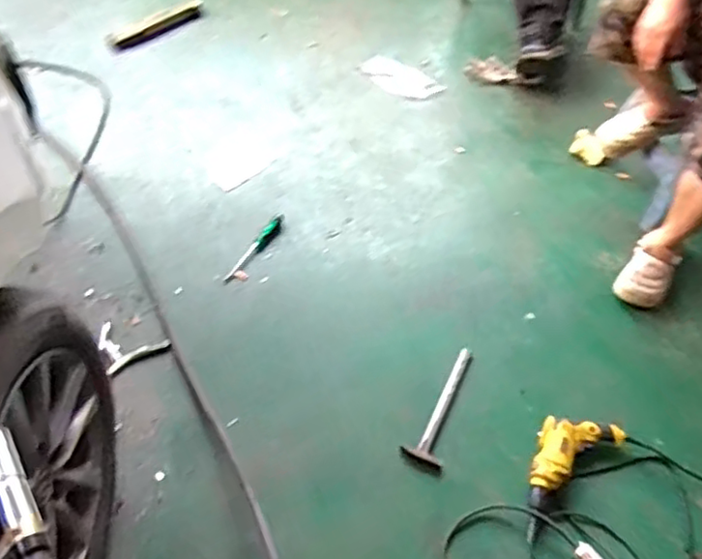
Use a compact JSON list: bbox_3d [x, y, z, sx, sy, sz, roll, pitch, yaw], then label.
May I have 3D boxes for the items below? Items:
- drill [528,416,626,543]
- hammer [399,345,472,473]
[{"bbox_3d":[0.447,0.397,1.361,0.150,0.058,0.338,38,60,23],"label":"drill"},{"bbox_3d":[0.209,0.289,1.457,0.089,0.028,0.302,21,55,12],"label":"hammer"}]

